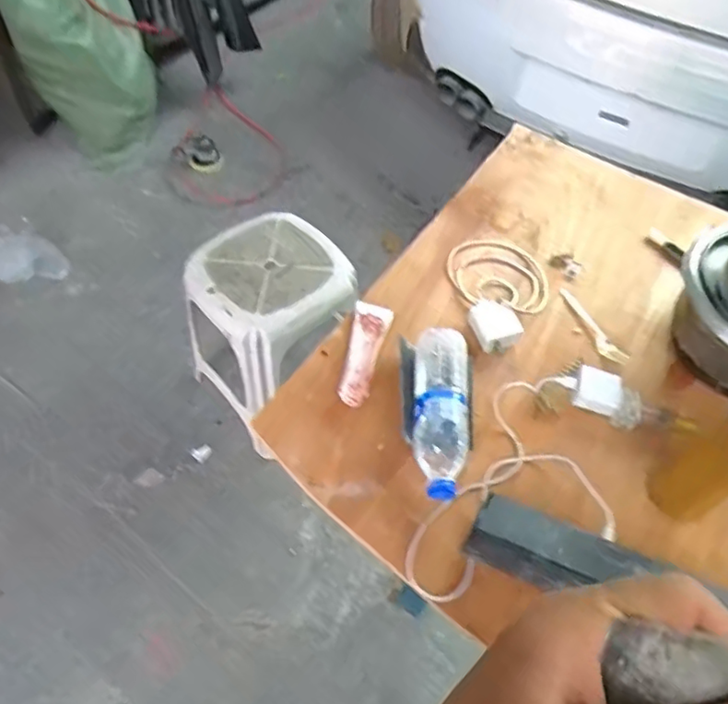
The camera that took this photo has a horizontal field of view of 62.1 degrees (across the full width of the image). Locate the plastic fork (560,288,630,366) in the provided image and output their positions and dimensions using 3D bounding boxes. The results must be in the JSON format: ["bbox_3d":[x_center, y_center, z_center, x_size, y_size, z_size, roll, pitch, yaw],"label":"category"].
[{"bbox_3d":[0.317,-0.036,0.849,0.031,0.013,0.135,-22,59,-18],"label":"plastic fork"}]

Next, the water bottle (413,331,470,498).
[{"bbox_3d":[0.093,0.071,0.718,0.069,0.055,0.211,3,54,-1],"label":"water bottle"}]

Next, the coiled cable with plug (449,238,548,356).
[{"bbox_3d":[0.201,-0.093,0.859,0.136,0.039,0.205,-7,55,-8],"label":"coiled cable with plug"}]

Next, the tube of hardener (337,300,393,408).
[{"bbox_3d":[0.001,0.003,0.784,0.045,0.031,0.156,11,55,5],"label":"tube of hardener"}]

